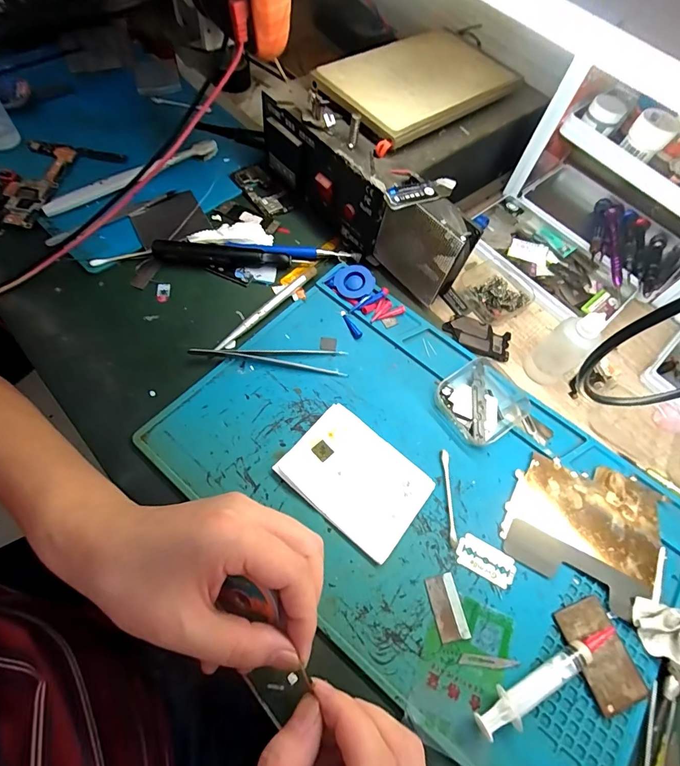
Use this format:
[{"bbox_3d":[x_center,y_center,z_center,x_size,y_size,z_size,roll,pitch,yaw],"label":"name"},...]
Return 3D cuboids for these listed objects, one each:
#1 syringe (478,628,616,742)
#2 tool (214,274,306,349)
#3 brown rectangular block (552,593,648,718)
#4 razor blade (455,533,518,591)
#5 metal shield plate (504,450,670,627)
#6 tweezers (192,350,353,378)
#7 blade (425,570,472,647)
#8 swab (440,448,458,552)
[{"bbox_3d":[0.132,0.186,0.252,0.108,0.013,0.019,-18,67,-15],"label":"syringe"},{"bbox_3d":[-0.070,-0.065,0.360,0.008,0.007,0.105,39,66,13],"label":"tool"},{"bbox_3d":[0.174,0.179,0.265,0.036,0.004,0.061,-14,66,-13],"label":"brown rectangular block"},{"bbox_3d":[0.104,0.127,0.286,0.042,0.004,0.023,29,64,8],"label":"razor blade"},{"bbox_3d":[0.185,0.104,0.302,0.109,0.004,0.099,28,64,8],"label":"metal shield plate"},{"bbox_3d":[-0.059,-0.022,0.339,0.129,0.009,0.023,4,63,-4],"label":"tweezers"},{"bbox_3d":[0.072,0.151,0.269,0.019,0.004,0.039,-8,65,-11],"label":"blade"},{"bbox_3d":[0.083,0.087,0.303,0.006,0.004,0.072,2,63,-3],"label":"swab"}]

